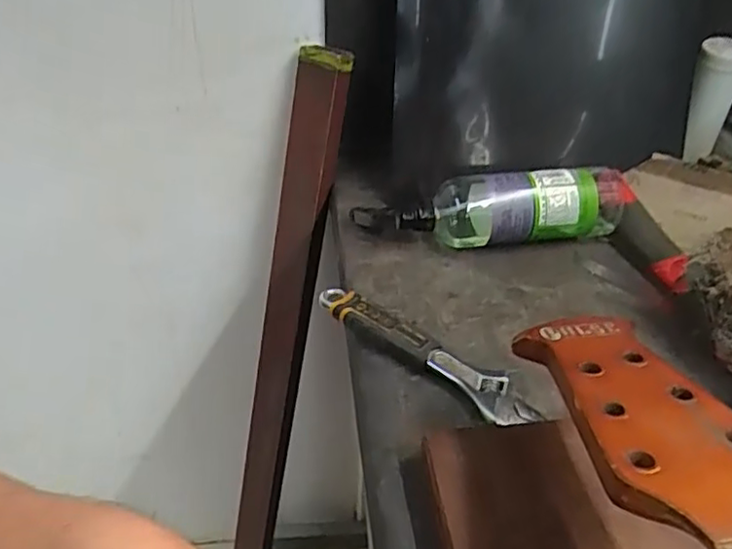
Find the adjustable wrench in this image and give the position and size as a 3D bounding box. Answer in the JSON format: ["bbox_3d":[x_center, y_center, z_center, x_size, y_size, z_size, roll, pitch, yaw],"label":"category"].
[{"bbox_3d":[0.038,0.056,0.476,0.189,0.020,0.033,29,45,33],"label":"adjustable wrench"}]

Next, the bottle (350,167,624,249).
[{"bbox_3d":[0.122,-0.062,0.599,0.254,0.065,0.064,0,36,-1],"label":"bottle"}]

